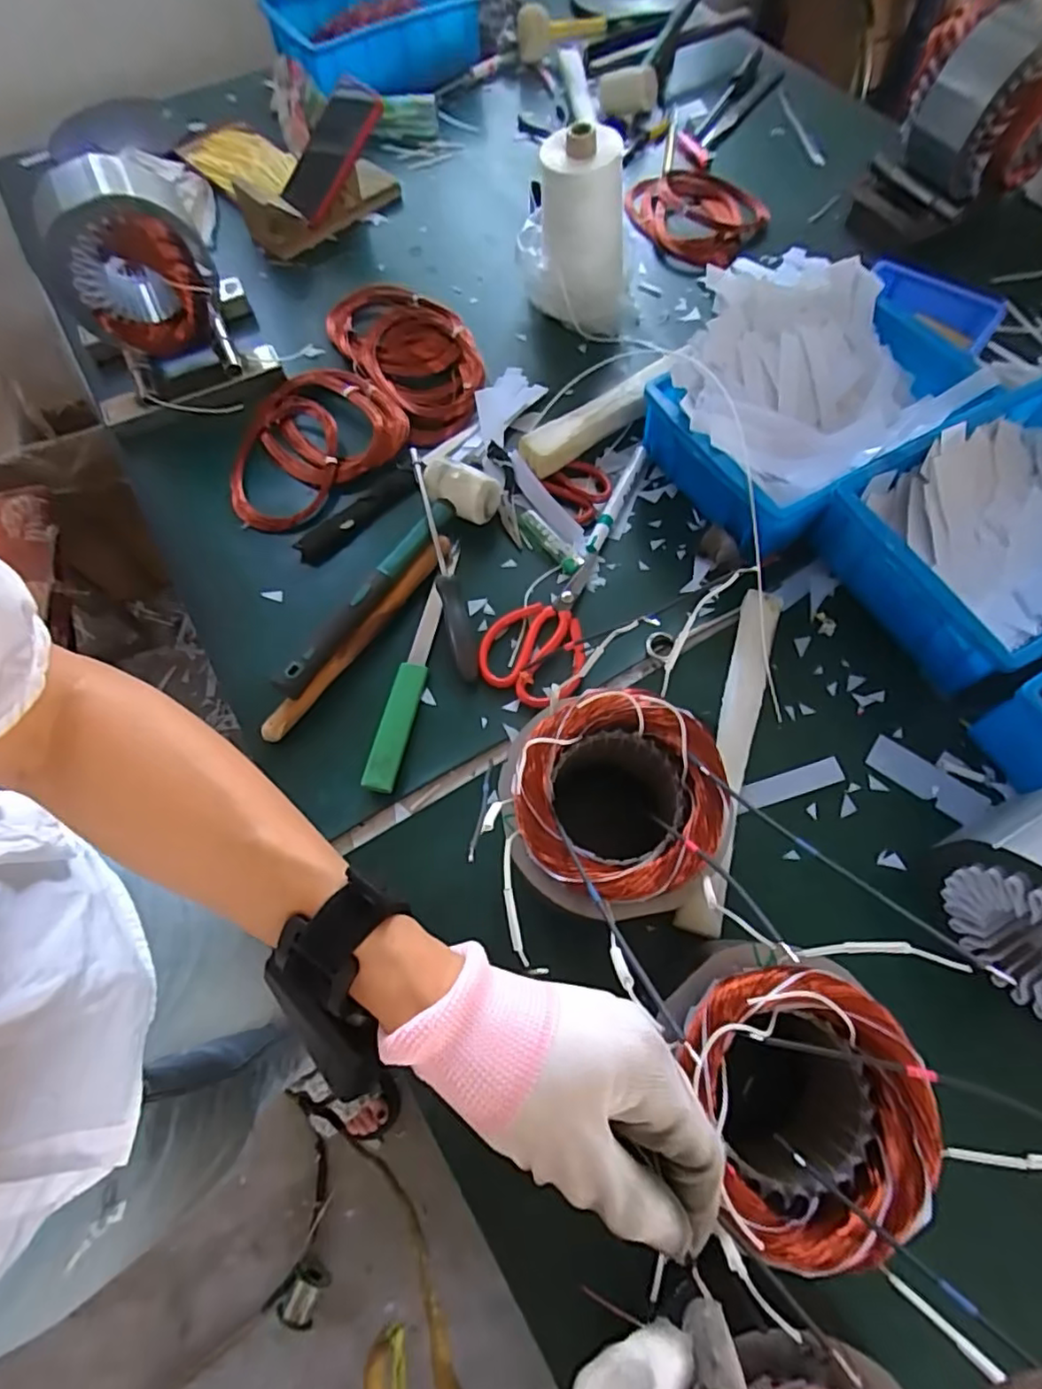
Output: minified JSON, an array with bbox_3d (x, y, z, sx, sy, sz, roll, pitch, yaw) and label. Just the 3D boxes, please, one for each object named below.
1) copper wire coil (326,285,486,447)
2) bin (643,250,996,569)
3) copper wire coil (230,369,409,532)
[{"bbox_3d":[-0.127,-0.397,0.713,0.131,0.033,0.247,-33,68,-13],"label":"copper wire coil"},{"bbox_3d":[0.283,-0.291,0.615,0.305,0.103,0.217,-31,68,-12],"label":"bin"},{"bbox_3d":[-0.229,-0.272,0.663,0.158,0.026,0.208,42,73,19],"label":"copper wire coil"}]

